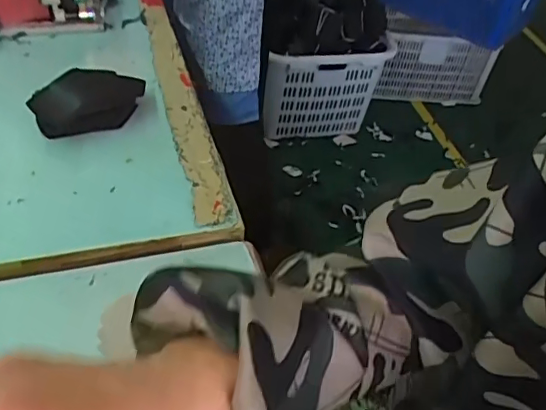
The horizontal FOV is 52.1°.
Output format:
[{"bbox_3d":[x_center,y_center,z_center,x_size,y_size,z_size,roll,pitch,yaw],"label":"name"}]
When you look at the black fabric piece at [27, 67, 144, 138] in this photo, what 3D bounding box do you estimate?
[{"bbox_3d":[-0.275,-0.158,0.840,0.159,0.053,0.095,-9,49,-17],"label":"black fabric piece"}]

